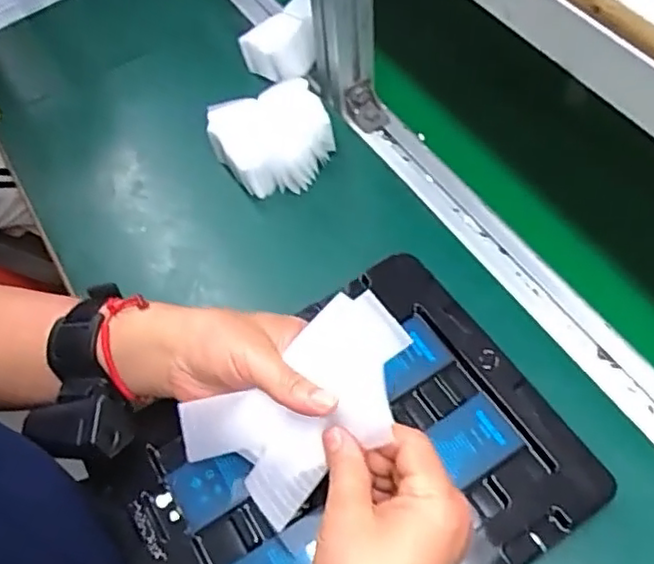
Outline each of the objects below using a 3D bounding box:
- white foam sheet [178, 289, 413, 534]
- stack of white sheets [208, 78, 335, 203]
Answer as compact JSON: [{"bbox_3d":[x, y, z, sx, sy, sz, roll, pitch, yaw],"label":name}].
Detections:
[{"bbox_3d":[-0.011,0.074,0.359,0.130,0.067,0.074,-28,61,-13],"label":"white foam sheet"},{"bbox_3d":[-0.050,-0.132,0.587,0.103,0.046,0.100,-23,60,-10],"label":"stack of white sheets"}]

